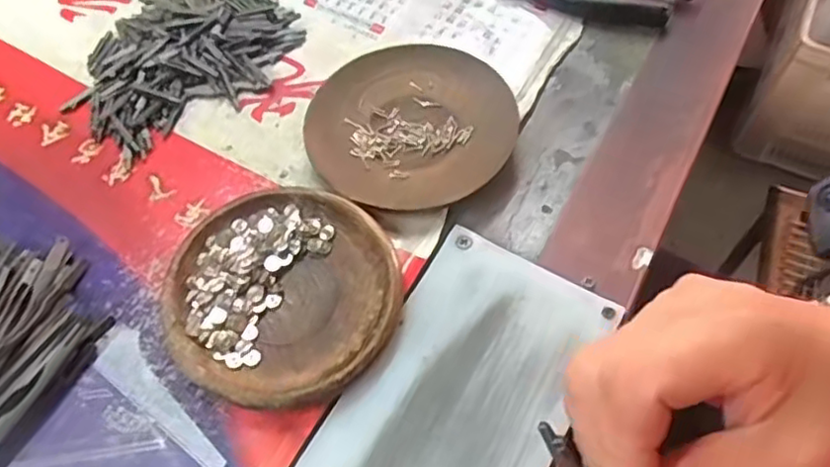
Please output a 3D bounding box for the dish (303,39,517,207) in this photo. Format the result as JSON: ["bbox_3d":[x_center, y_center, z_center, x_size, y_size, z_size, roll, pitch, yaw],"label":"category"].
[{"bbox_3d":[-0.002,-0.062,0.377,0.113,0.017,0.115,-1,60,1],"label":"dish"}]

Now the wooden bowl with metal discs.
[{"bbox_3d":[-0.063,0.029,0.324,0.112,0.020,0.107,-1,60,1],"label":"wooden bowl with metal discs"}]

